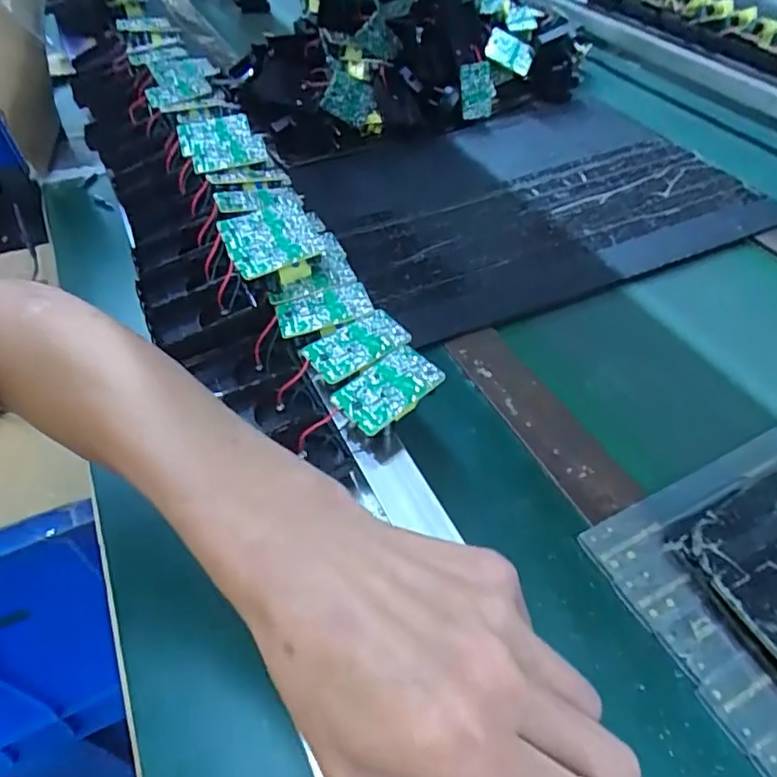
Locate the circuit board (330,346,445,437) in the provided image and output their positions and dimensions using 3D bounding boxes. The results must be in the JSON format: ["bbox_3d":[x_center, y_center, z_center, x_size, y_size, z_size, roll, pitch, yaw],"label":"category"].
[{"bbox_3d":[0.000,0.000,0.357,0.063,0.011,0.038,-31,54,-25],"label":"circuit board"}]

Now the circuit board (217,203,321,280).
[{"bbox_3d":[-0.085,-0.110,0.428,0.065,0.007,0.071,-22,52,-13],"label":"circuit board"}]

